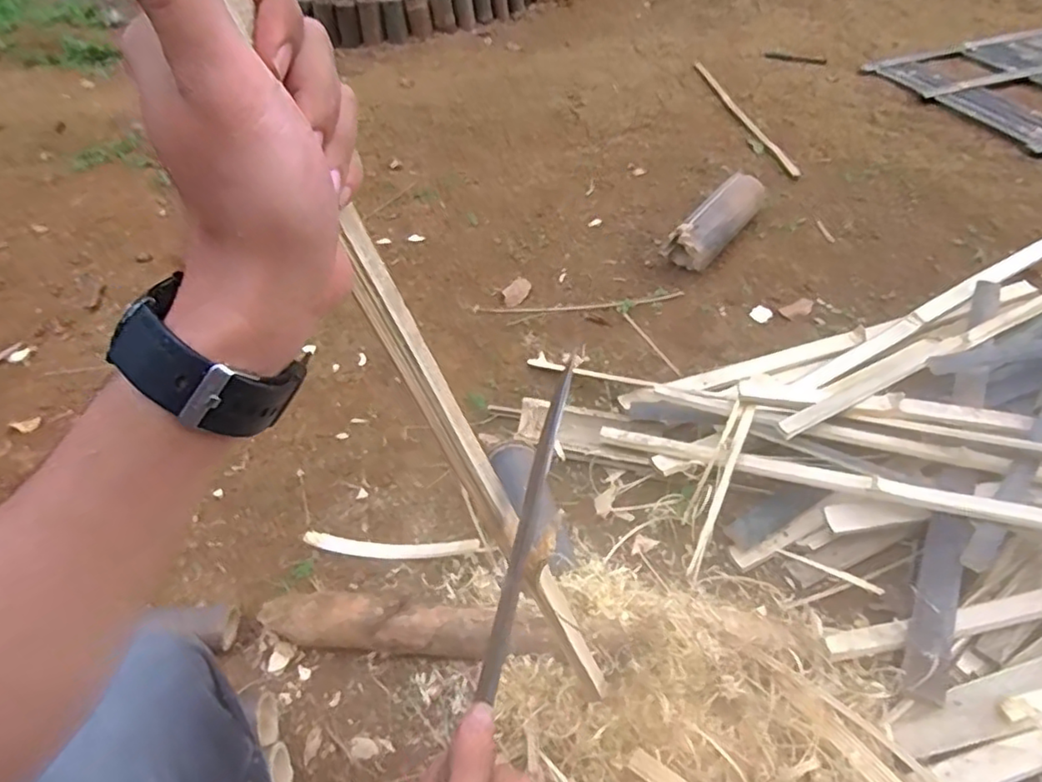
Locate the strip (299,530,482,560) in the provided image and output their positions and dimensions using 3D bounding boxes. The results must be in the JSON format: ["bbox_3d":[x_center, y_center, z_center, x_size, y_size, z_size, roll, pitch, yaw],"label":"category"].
[{"bbox_3d":[-0.195,0.232,0.930,0.268,0.038,0.030,3,47,7],"label":"strip"}]

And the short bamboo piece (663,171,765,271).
[{"bbox_3d":[0.475,-0.399,1.479,0.100,0.108,0.336,33,56,27],"label":"short bamboo piece"}]

